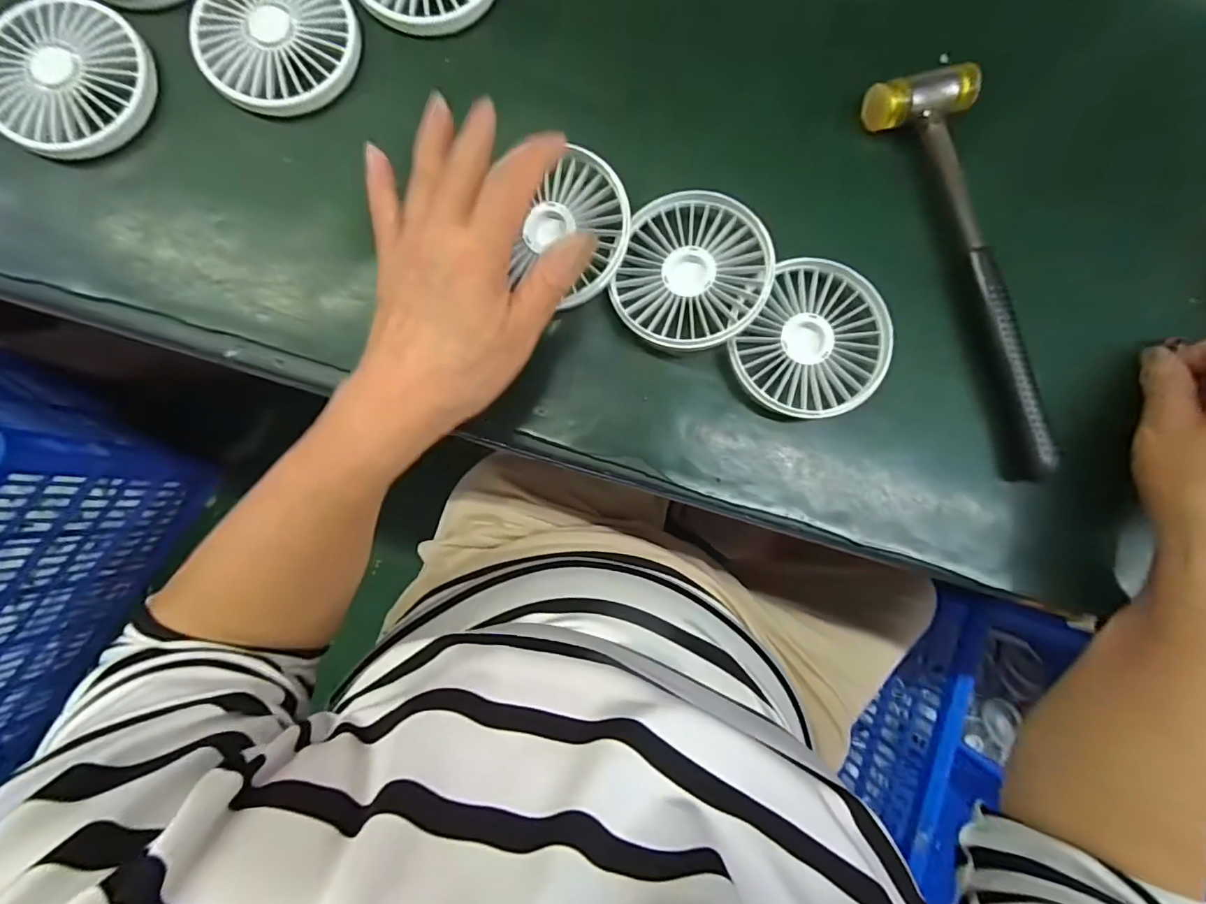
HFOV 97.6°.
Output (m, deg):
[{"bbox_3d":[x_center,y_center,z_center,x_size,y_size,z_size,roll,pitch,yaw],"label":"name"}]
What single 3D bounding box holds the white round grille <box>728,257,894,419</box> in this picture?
[{"bbox_3d":[0.118,-0.060,0.295,0.076,0.022,0.084,36,83,1],"label":"white round grille"}]

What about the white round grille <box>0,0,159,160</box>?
[{"bbox_3d":[-0.299,-0.209,0.296,0.087,0.018,0.087,0,84,-4],"label":"white round grille"}]

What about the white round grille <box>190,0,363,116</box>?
[{"bbox_3d":[-0.186,-0.238,0.301,0.086,0.014,0.091,0,84,-4],"label":"white round grille"}]

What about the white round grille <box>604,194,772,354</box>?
[{"bbox_3d":[0.050,-0.100,0.289,0.079,0.018,0.088,18,83,-2],"label":"white round grille"}]

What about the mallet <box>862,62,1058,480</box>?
[{"bbox_3d":[0.220,-0.105,0.301,0.053,0.028,0.236,-20,86,-5],"label":"mallet"}]

